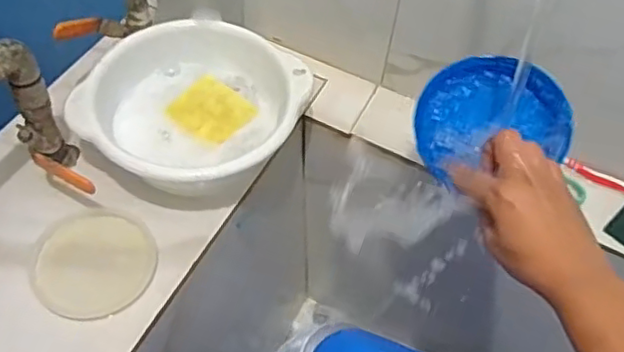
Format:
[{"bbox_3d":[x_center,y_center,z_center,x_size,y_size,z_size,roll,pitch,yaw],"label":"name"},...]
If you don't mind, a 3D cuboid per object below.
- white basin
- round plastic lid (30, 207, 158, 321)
[{"bbox_3d":[-0.114,-0.060,0.632,0.191,0.084,0.191,2,54,-3],"label":"white basin"},{"bbox_3d":[-0.199,0.078,0.574,0.108,0.007,0.104,2,54,-3],"label":"round plastic lid"}]

